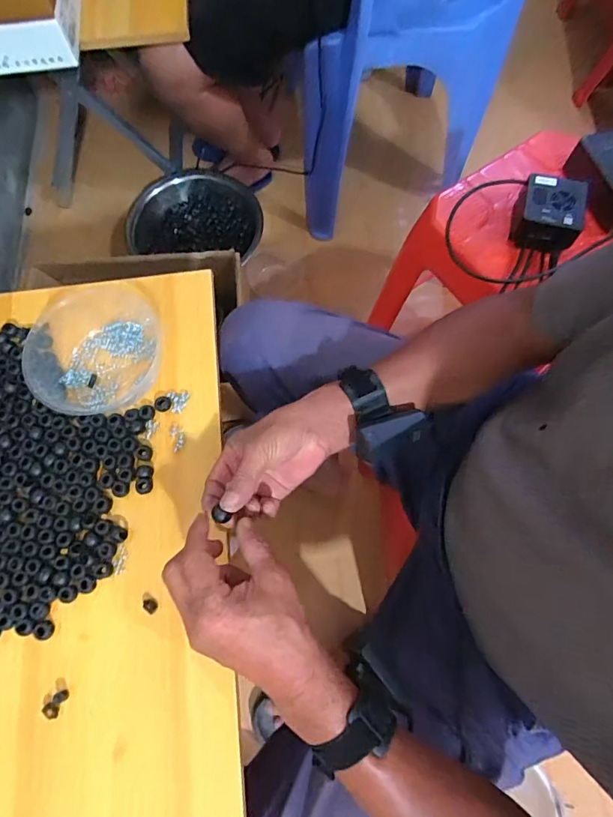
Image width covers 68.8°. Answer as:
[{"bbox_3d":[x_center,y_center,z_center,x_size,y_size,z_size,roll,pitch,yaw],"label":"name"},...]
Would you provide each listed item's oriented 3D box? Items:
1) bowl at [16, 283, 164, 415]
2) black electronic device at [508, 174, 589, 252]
[{"bbox_3d":[-0.239,-0.074,0.494,0.149,0.040,0.162,0,71,1],"label":"bowl"},{"bbox_3d":[0.301,-0.245,0.565,0.079,0.052,0.083,11,72,5],"label":"black electronic device"}]

